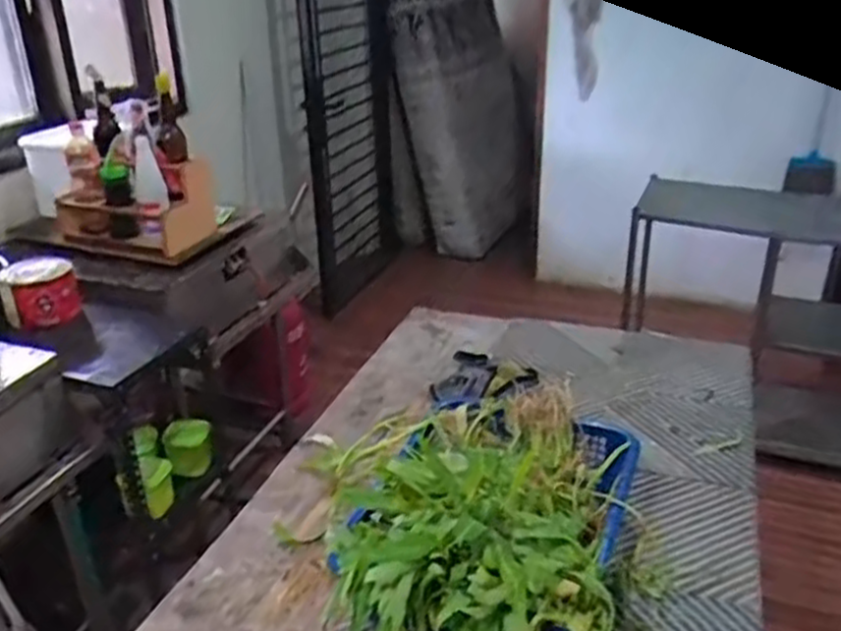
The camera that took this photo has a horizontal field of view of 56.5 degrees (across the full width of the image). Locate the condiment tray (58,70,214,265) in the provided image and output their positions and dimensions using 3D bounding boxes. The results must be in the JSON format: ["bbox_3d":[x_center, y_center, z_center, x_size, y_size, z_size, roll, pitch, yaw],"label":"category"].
[{"bbox_3d":[-0.669,-0.343,1.811,0.315,0.363,0.183,8,27,17],"label":"condiment tray"}]

